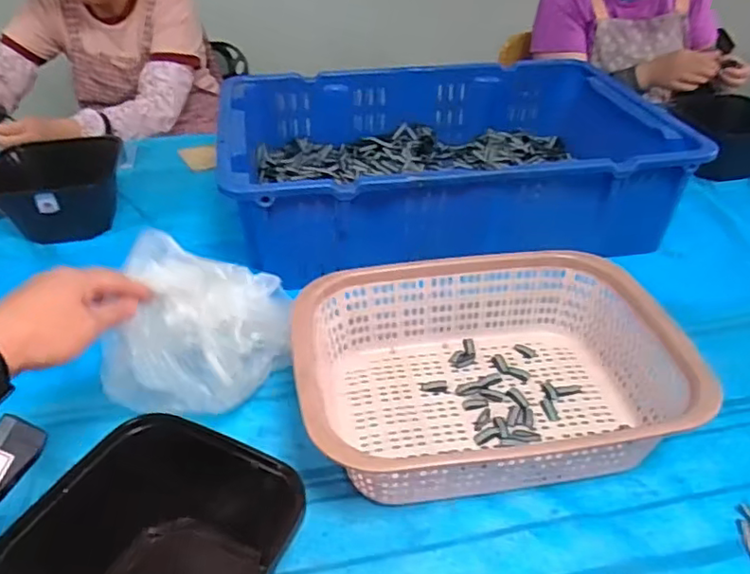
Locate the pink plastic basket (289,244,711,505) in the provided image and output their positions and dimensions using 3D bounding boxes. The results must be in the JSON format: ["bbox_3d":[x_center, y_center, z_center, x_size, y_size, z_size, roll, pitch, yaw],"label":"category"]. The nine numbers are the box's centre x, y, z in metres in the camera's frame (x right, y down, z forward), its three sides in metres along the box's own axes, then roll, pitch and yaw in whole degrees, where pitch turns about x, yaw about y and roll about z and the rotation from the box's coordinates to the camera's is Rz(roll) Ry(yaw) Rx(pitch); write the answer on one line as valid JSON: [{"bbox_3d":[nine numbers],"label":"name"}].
[{"bbox_3d":[0.108,0.088,0.612,0.352,0.113,0.253,-7,37,-7],"label":"pink plastic basket"}]

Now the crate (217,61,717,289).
[{"bbox_3d":[0.101,-0.197,0.942,0.630,0.162,0.425,-7,37,-7],"label":"crate"}]

